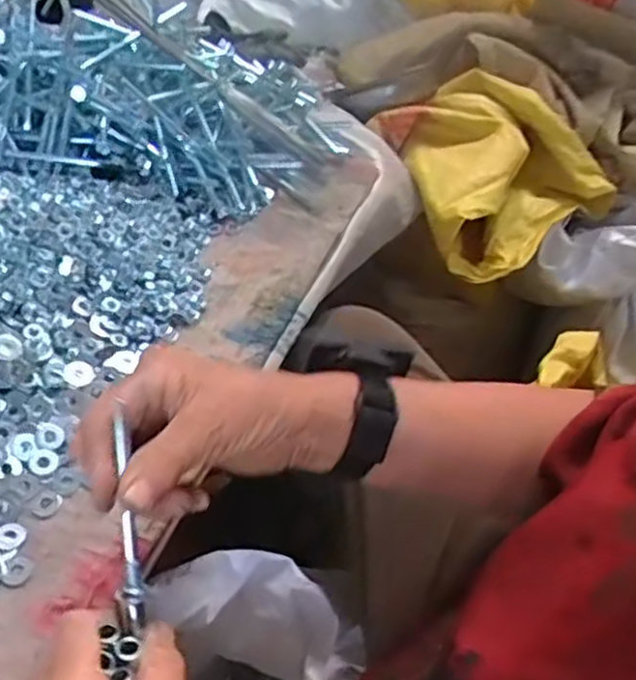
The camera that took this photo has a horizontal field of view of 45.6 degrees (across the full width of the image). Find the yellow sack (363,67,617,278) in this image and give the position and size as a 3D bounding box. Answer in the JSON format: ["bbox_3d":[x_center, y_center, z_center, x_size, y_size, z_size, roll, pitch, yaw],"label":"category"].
[{"bbox_3d":[0.179,-0.180,0.809,0.230,0.106,0.188,-34,58,-29],"label":"yellow sack"}]

